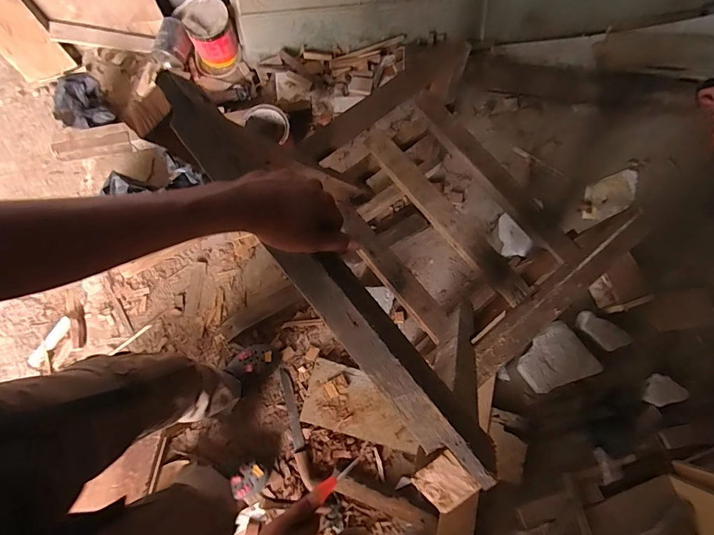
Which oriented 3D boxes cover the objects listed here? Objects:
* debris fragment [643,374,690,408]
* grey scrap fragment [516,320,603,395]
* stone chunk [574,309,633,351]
[{"bbox_3d":[0.927,0.380,1.216,0.103,0.019,0.098,34,85,25],"label":"debris fragment"},{"bbox_3d":[0.595,0.283,1.210,0.201,0.064,0.174,-33,78,-8],"label":"grey scrap fragment"},{"bbox_3d":[0.752,0.198,1.235,0.156,0.070,0.086,41,79,10],"label":"stone chunk"}]

